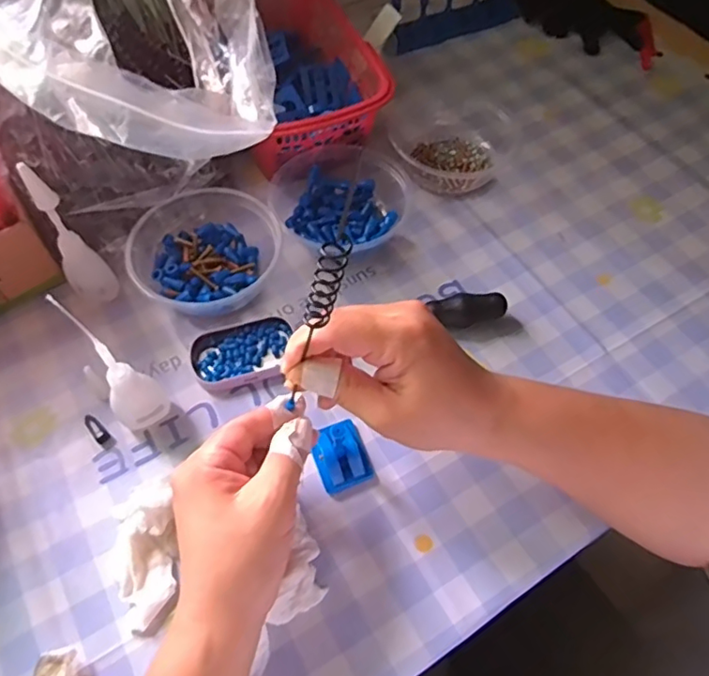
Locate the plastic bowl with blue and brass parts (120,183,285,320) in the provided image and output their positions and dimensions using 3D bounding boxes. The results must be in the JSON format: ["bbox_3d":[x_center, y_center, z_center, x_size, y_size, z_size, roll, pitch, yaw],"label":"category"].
[{"bbox_3d":[-0.124,-0.073,0.452,0.108,0.045,0.111,1,59,-1],"label":"plastic bowl with blue and brass parts"}]

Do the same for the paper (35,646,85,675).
[{"bbox_3d":[-0.170,0.189,0.322,0.020,0.011,0.028,27,62,14],"label":"paper"}]

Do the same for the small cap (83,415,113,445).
[{"bbox_3d":[-0.183,0.064,0.402,0.009,0.009,0.025,-39,69,-20],"label":"small cap"}]

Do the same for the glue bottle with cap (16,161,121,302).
[{"bbox_3d":[-0.205,-0.067,0.409,0.030,0.124,0.029,-34,66,-20],"label":"glue bottle with cap"}]

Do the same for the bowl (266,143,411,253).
[{"bbox_3d":[-0.007,-0.116,0.482,0.113,0.040,0.113,1,59,-1],"label":"bowl"}]

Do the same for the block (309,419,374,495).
[{"bbox_3d":[-0.009,0.079,0.382,0.034,0.021,0.038,-21,62,-13],"label":"block"}]

